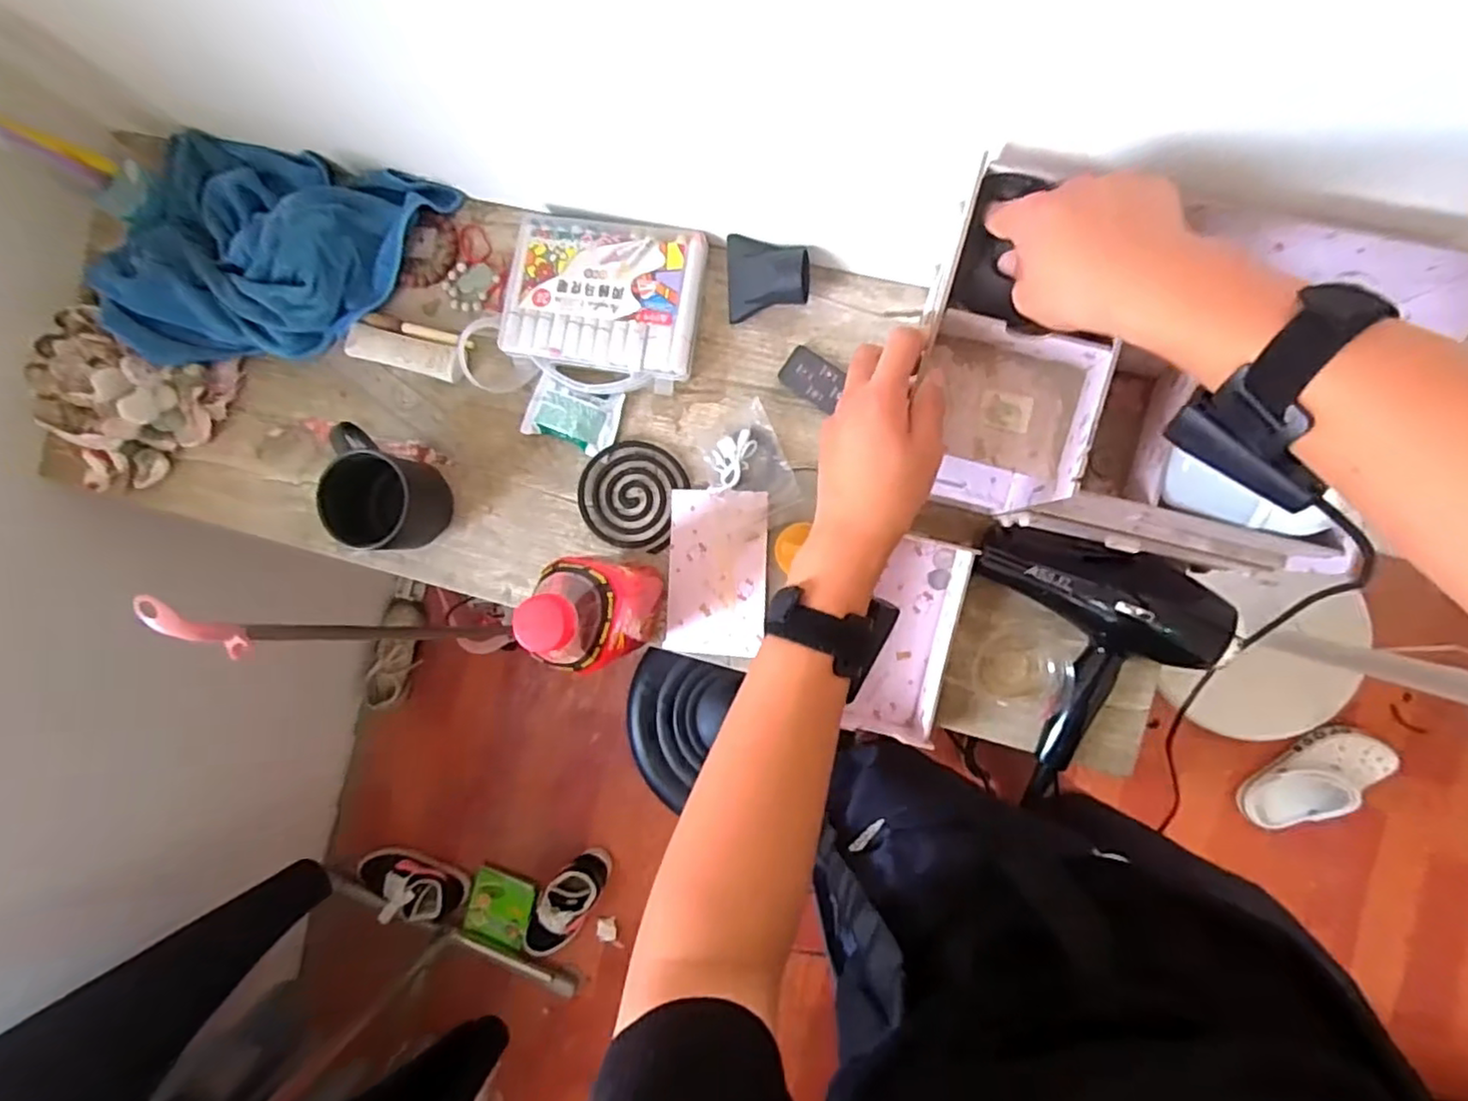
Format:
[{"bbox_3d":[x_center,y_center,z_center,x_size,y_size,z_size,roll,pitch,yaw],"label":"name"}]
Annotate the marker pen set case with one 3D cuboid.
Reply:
[{"bbox_3d":[-0.129,-0.239,0.651,0.185,0.032,0.156,8,90,7],"label":"marker pen set case"}]

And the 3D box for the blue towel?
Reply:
[{"bbox_3d":[-0.470,-0.292,0.683,0.304,0.087,0.246,16,91,7],"label":"blue towel"}]

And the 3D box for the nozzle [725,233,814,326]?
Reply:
[{"bbox_3d":[0.031,-0.262,0.633,0.081,0.045,0.070,-2,89,7],"label":"nozzle"}]

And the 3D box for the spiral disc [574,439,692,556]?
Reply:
[{"bbox_3d":[-0.104,-0.055,0.673,0.102,0.011,0.107,0,93,3],"label":"spiral disc"}]

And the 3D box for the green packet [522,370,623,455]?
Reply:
[{"bbox_3d":[-0.160,-0.136,0.664,0.087,0.016,0.062,18,91,7],"label":"green packet"}]

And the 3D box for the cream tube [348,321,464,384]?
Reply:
[{"bbox_3d":[-0.335,-0.202,0.686,0.128,0.019,0.035,15,91,7],"label":"cream tube"}]

